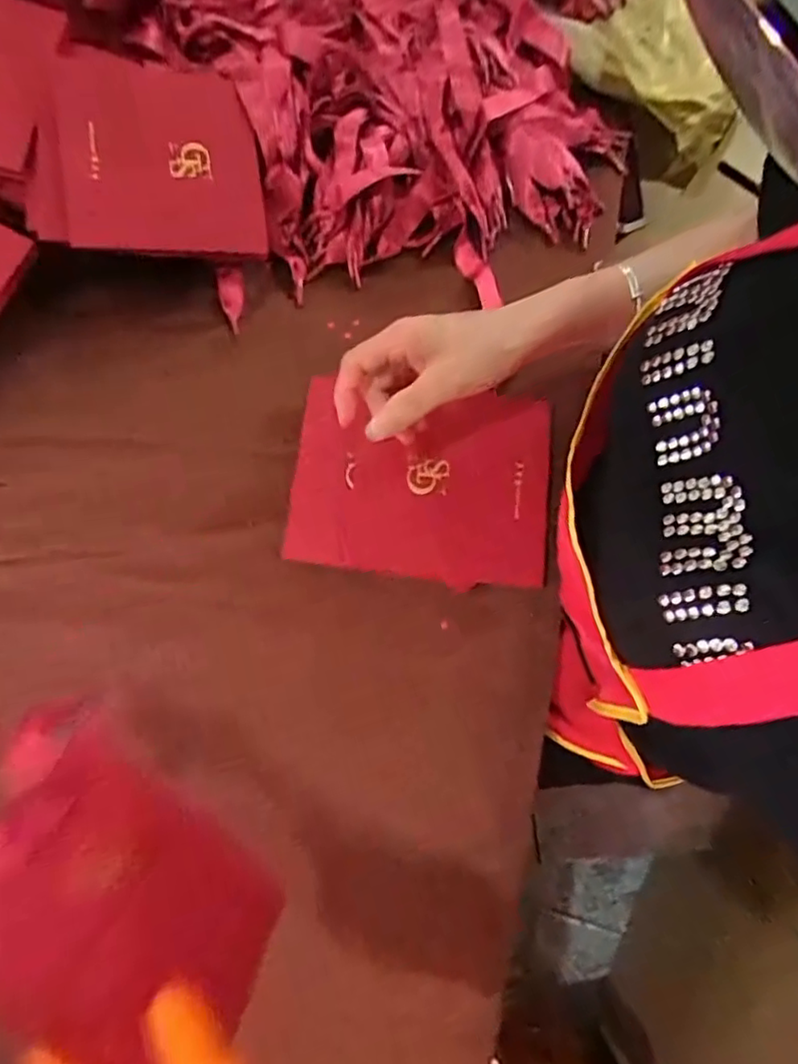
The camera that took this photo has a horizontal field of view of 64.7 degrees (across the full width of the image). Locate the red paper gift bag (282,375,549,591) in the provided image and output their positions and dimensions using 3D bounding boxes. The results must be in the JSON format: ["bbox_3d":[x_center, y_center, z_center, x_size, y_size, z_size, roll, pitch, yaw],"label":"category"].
[{"bbox_3d":[0.017,-0.038,0.457,0.181,0.018,0.139,7,79,1],"label":"red paper gift bag"}]

